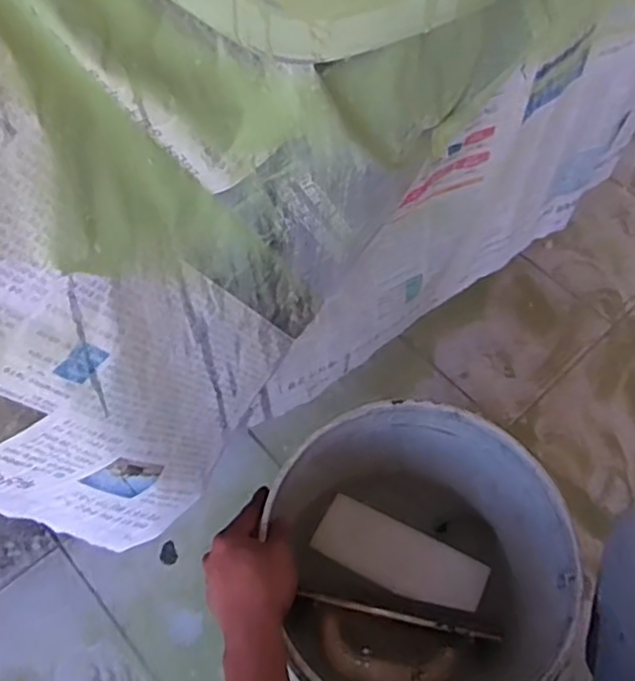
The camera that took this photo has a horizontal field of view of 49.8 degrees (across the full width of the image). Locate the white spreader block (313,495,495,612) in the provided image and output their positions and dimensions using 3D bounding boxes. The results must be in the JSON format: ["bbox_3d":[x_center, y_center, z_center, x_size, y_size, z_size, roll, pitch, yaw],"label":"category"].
[{"bbox_3d":[0.094,0.243,0.769,0.189,0.012,0.073,25,59,12],"label":"white spreader block"}]

